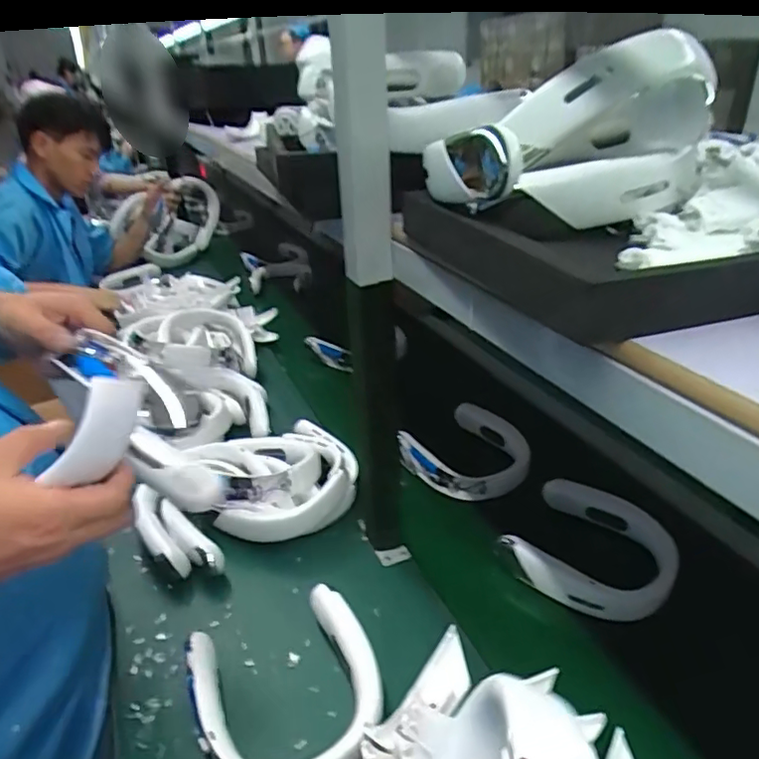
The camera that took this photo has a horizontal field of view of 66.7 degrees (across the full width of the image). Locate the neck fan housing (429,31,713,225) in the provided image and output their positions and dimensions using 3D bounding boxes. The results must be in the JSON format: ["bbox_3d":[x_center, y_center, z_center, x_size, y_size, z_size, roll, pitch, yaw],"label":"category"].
[{"bbox_3d":[0.153,-0.194,0.467,0.198,0.120,0.120,-14,32,-19],"label":"neck fan housing"}]

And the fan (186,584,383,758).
[{"bbox_3d":[-0.093,0.333,0.610,0.189,0.056,0.206,-16,32,-21],"label":"fan"}]

